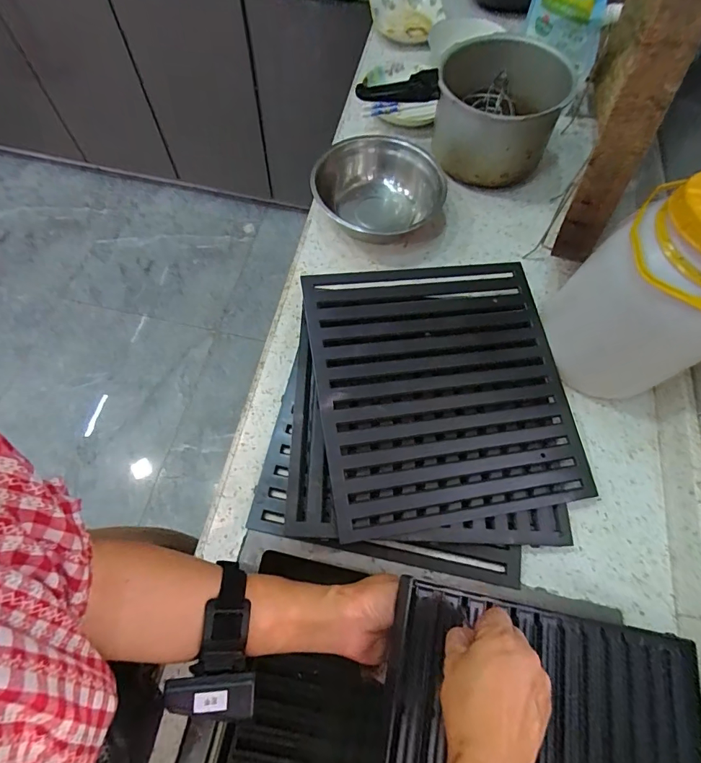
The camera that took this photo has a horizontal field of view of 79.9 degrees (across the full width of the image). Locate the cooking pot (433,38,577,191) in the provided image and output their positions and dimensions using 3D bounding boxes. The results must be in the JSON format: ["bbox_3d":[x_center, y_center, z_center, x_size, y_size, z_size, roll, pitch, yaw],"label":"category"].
[{"bbox_3d":[0.256,-0.485,0.761,0.216,0.143,0.227,1,65,-2],"label":"cooking pot"}]

